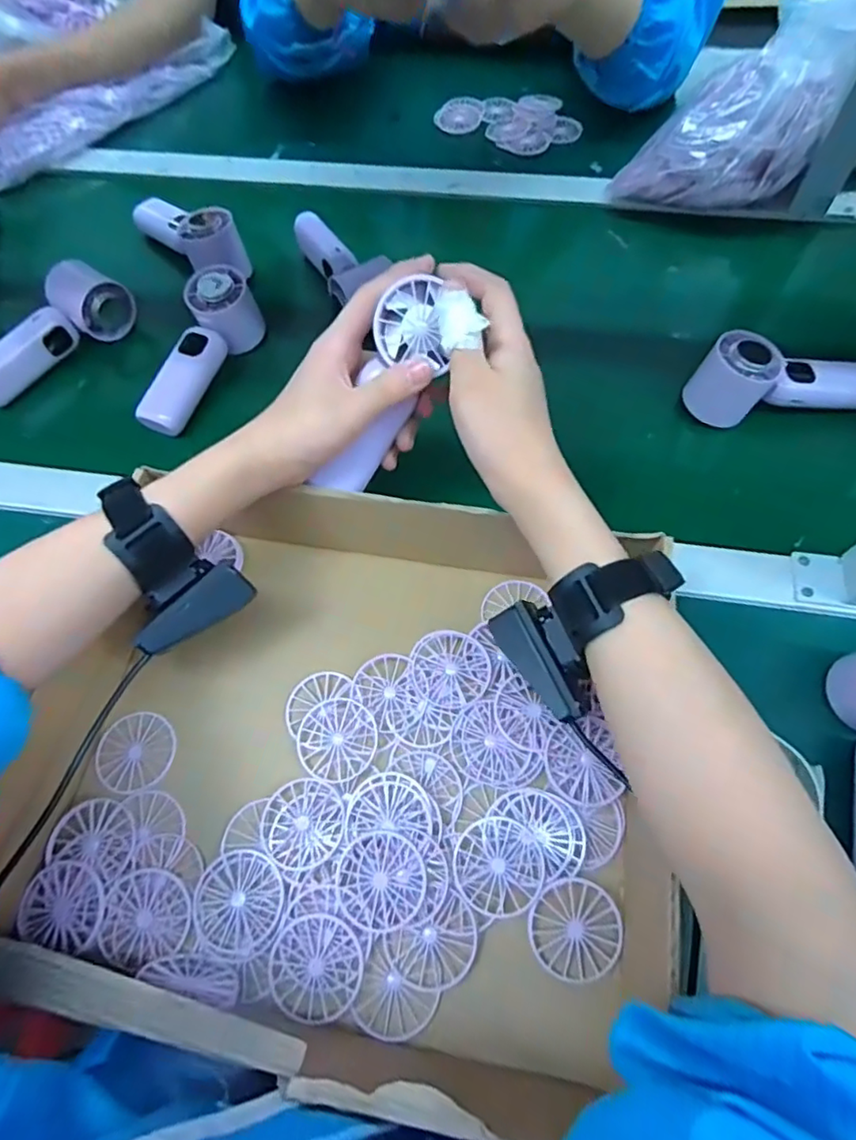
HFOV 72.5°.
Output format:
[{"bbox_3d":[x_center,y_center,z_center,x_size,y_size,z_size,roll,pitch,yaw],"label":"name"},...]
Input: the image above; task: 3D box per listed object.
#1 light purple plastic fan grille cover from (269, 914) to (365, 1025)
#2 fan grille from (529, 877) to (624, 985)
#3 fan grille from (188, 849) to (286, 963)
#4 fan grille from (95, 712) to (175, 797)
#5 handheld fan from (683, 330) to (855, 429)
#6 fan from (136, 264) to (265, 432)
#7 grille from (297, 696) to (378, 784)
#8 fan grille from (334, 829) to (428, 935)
[{"bbox_3d":[-0.060,0.214,0.314,0.048,0.004,0.048,12,66,7],"label":"light purple plastic fan grille cover"},{"bbox_3d":[0.081,0.197,0.319,0.048,0.009,0.048,-1,65,1],"label":"fan grille"},{"bbox_3d":[-0.107,0.189,0.330,0.050,0.004,0.051,-1,65,1],"label":"fan grille"},{"bbox_3d":[-0.188,0.117,0.375,0.047,0.004,0.050,-1,65,1],"label":"fan grille"},{"bbox_3d":[0.295,-0.157,0.471,0.153,0.053,0.049,-6,65,-1],"label":"handheld fan"},{"bbox_3d":[-0.202,-0.190,0.517,0.055,0.050,0.158,22,79,11],"label":"fan"},{"bbox_3d":[-0.058,0.107,0.370,0.049,0.004,0.050,-1,65,1],"label":"grille"},{"bbox_3d":[-0.026,0.175,0.328,0.049,0.005,0.049,-1,65,1],"label":"fan grille"}]

